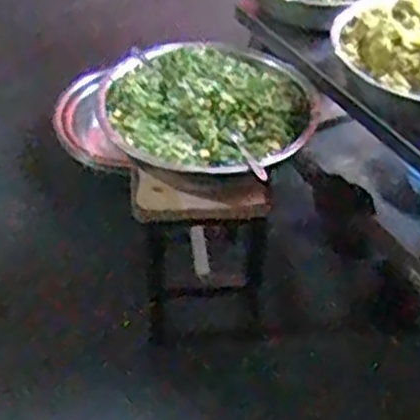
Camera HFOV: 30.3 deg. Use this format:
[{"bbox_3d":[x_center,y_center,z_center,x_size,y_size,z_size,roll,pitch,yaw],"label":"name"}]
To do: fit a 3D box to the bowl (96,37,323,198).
[{"bbox_3d":[-0.006,-0.168,1.343,0.369,0.101,0.291,10,43,6],"label":"bowl"}]

